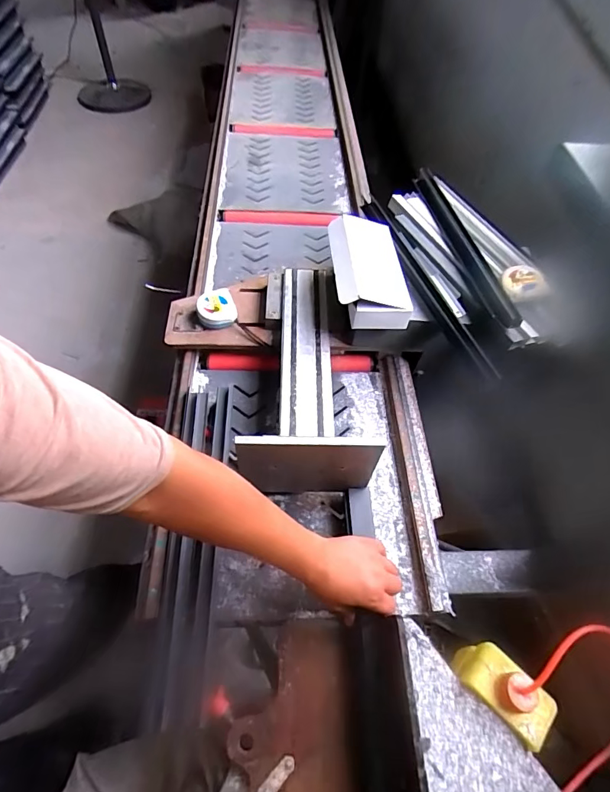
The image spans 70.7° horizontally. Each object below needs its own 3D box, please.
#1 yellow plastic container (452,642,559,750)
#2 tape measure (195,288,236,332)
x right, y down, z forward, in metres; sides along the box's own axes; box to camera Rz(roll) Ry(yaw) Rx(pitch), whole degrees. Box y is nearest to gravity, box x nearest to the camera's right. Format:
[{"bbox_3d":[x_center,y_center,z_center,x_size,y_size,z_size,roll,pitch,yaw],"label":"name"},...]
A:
[{"bbox_3d":[0.238,0.357,0.519,0.064,0.082,0.103,-36,65,-24],"label":"yellow plastic container"},{"bbox_3d":[-0.156,-0.152,0.760,0.067,0.030,0.064,-13,58,-12],"label":"tape measure"}]

